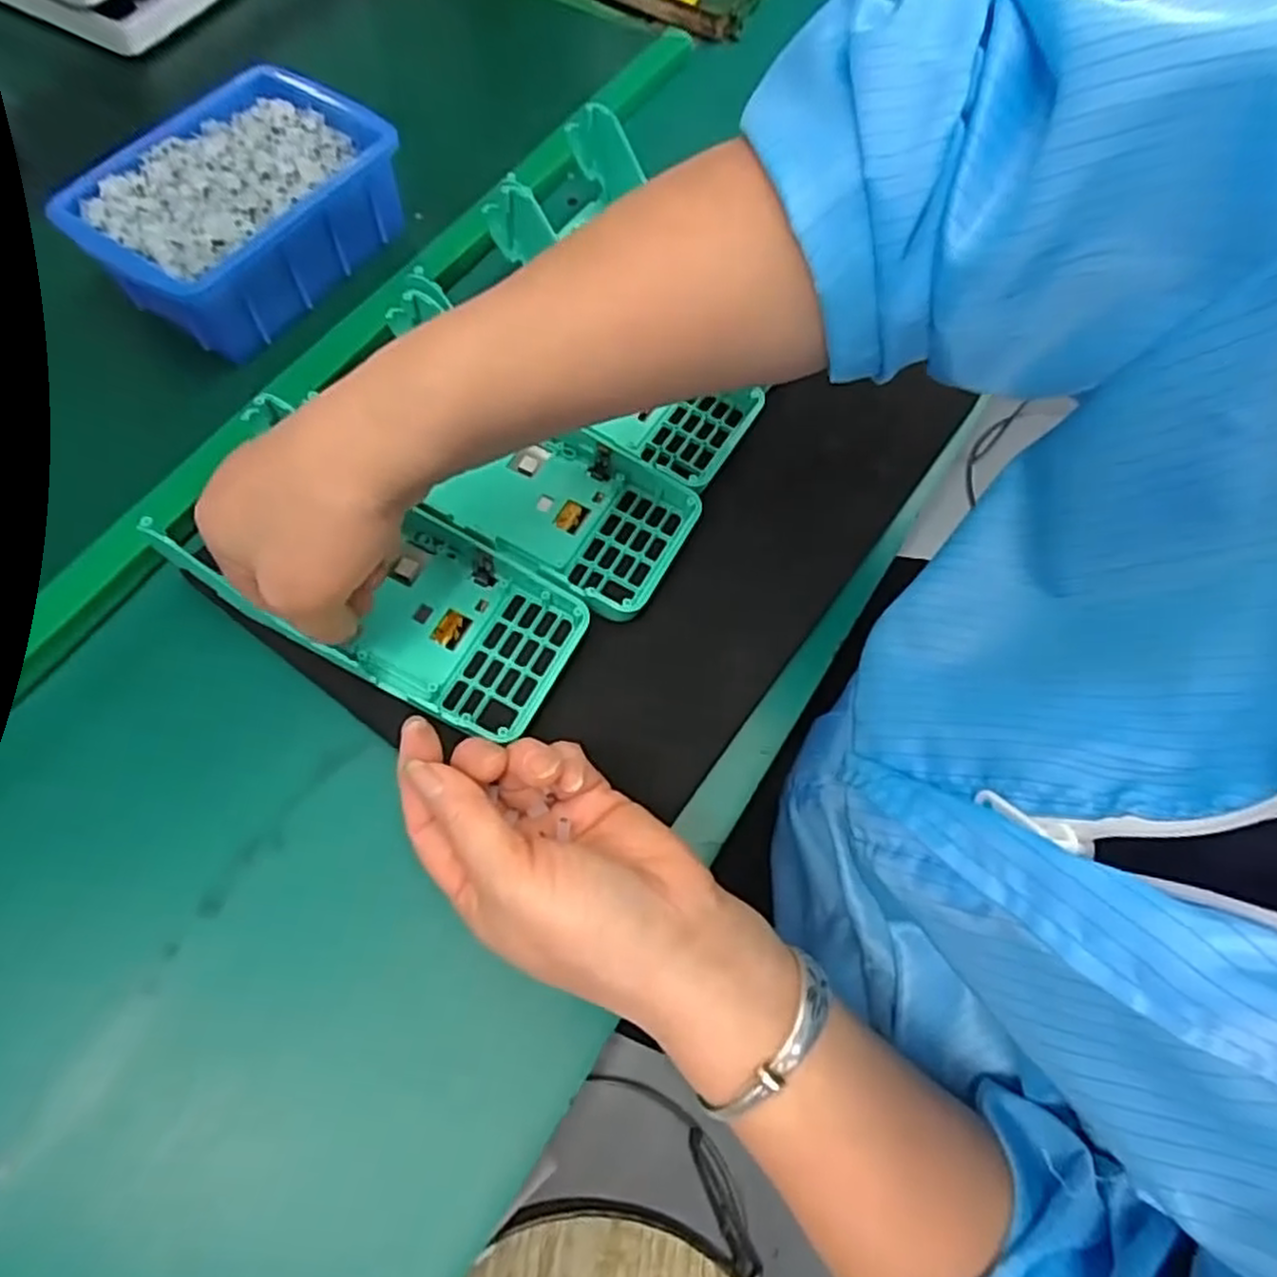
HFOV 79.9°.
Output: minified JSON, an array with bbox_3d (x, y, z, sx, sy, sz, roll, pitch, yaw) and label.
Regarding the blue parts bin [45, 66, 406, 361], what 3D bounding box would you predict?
[{"bbox_3d":[-0.203,-0.219,0.398,0.108,0.062,0.150,38,69,15],"label":"blue parts bin"}]

